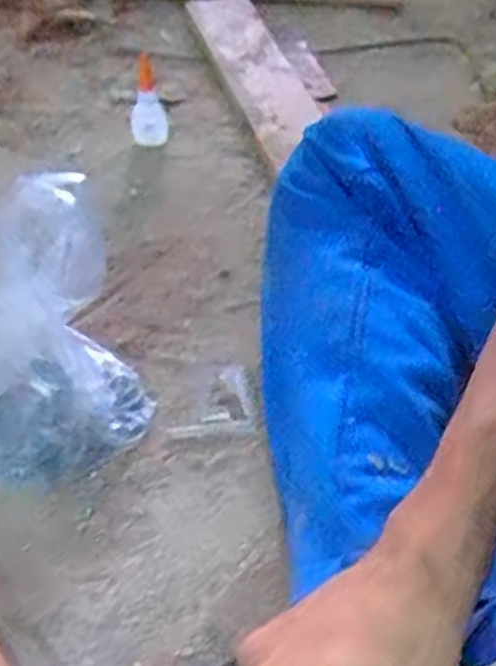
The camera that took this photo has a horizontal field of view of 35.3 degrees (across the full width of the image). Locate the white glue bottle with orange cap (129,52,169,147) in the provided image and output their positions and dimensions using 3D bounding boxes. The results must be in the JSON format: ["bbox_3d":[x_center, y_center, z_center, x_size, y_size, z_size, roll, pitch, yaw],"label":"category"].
[{"bbox_3d":[-0.097,-0.217,0.740,0.034,0.102,0.031,-9,52,-4],"label":"white glue bottle with orange cap"}]

